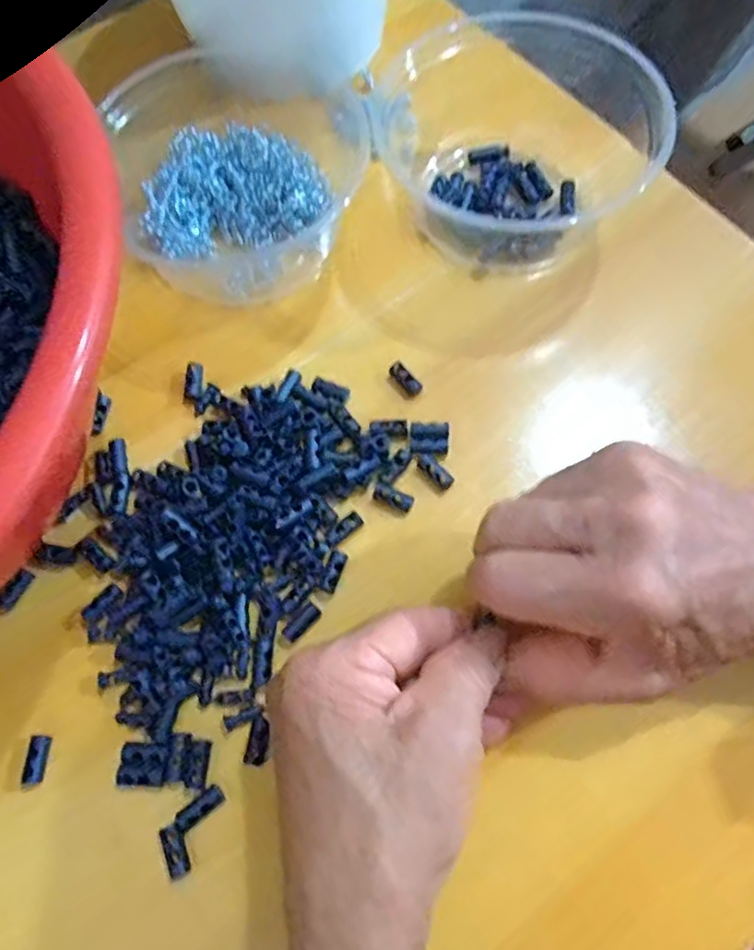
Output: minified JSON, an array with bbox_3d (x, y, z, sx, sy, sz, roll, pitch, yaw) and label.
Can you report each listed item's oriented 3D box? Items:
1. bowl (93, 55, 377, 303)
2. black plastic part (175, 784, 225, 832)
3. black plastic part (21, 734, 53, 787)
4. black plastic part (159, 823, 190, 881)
[{"bbox_3d":[-0.079,-0.157,0.335,0.127,0.041,0.122,-1,69,2],"label":"bowl"},{"bbox_3d":[-0.069,0.130,0.246,0.019,0.004,0.007,-34,71,-24],"label":"black plastic part"},{"bbox_3d":[-0.136,0.114,0.252,0.007,0.005,0.019,4,69,4],"label":"black plastic part"},{"bbox_3d":[-0.077,0.143,0.241,0.008,0.004,0.018,-20,70,-5],"label":"black plastic part"}]

